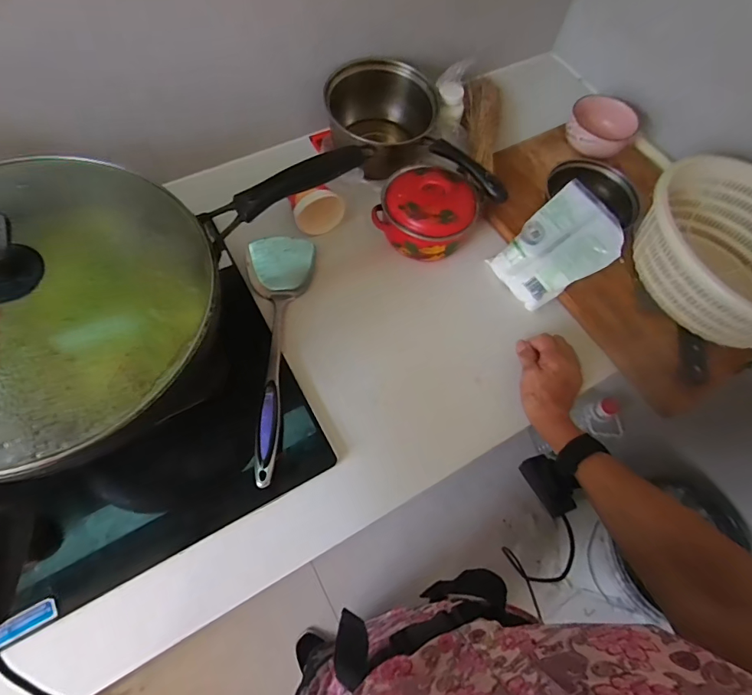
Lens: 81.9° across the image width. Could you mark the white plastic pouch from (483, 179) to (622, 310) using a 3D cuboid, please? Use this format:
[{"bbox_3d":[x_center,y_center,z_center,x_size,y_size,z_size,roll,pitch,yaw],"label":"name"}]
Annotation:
[{"bbox_3d":[0.250,-0.138,0.603,0.159,0.024,0.117,-41,69,17],"label":"white plastic pouch"}]

